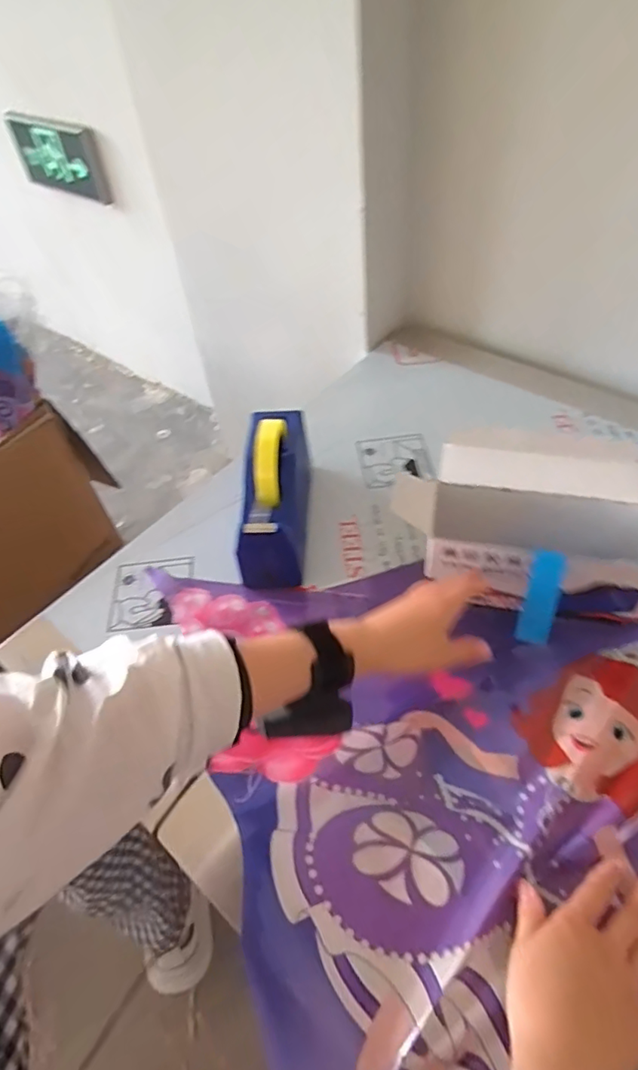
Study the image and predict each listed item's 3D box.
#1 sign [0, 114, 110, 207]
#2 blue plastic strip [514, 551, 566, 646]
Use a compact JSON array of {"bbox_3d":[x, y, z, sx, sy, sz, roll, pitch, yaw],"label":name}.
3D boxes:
[{"bbox_3d":[-0.574,-0.817,1.210,0.331,0.146,0.029,29,62,25],"label":"sign"},{"bbox_3d":[0.195,0.055,0.491,0.027,0.006,0.082,15,85,13],"label":"blue plastic strip"}]

